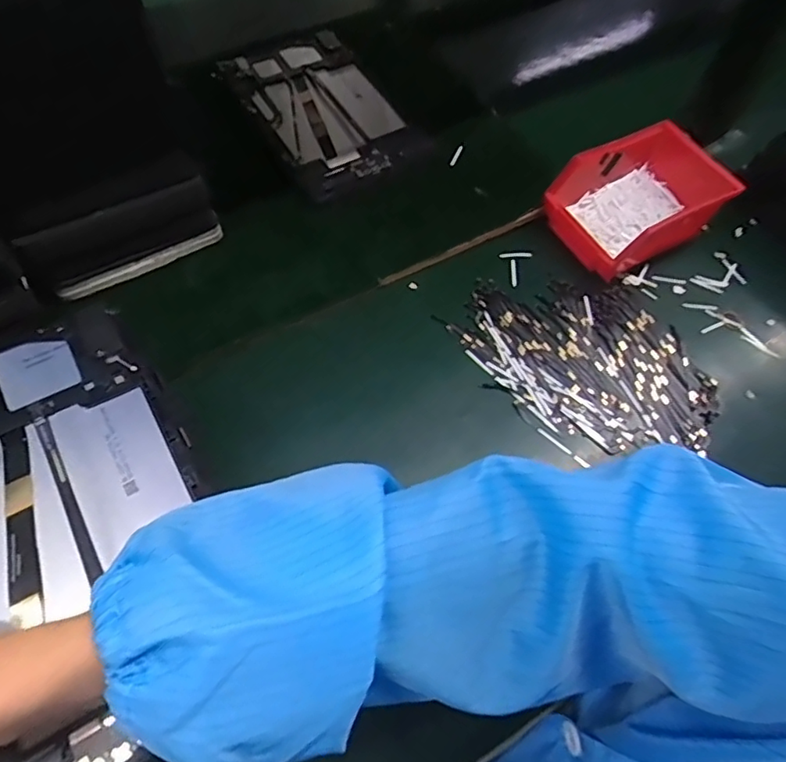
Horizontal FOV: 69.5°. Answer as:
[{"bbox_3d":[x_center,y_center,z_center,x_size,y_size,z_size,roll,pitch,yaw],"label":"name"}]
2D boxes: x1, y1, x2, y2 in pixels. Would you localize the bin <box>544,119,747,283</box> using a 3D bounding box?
[{"bbox_3d":[0.228,-0.171,0.535,0.136,0.082,0.110,-28,67,-17],"label":"bin"}]

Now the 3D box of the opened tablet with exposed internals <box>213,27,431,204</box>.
[{"bbox_3d":[-0.080,-0.305,0.620,0.148,0.013,0.258,-29,67,-17],"label":"opened tablet with exposed internals"}]

